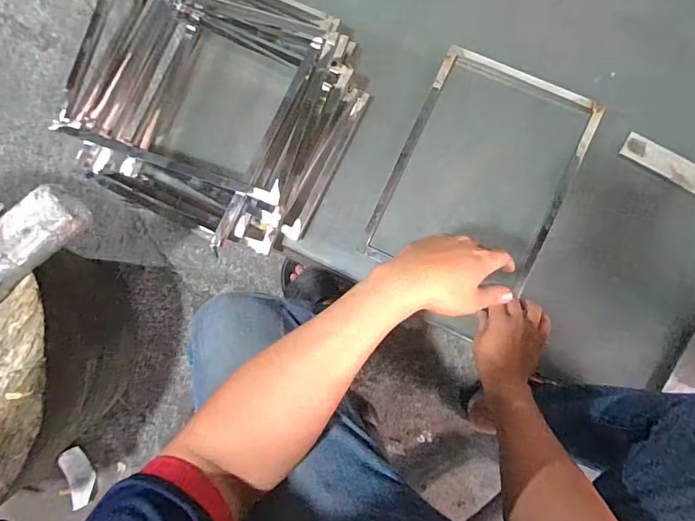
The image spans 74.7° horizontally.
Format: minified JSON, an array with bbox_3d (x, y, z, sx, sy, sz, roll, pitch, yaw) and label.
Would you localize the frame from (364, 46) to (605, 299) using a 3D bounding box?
[{"bbox_3d":[0.206,-0.128,0.704,0.259,0.017,0.355,24,88,6],"label":"frame"}]

